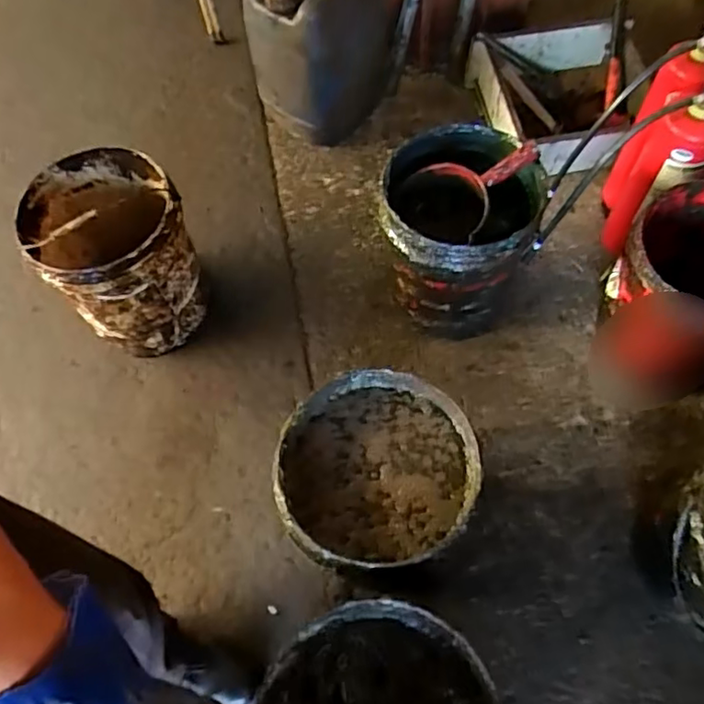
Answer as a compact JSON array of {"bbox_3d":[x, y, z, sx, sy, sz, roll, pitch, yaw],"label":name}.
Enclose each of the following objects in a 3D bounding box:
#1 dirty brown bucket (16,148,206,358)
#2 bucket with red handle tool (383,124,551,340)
[{"bbox_3d":[-0.488,-0.206,1.324,0.295,0.320,0.331,-30,66,-12],"label":"dirty brown bucket"},{"bbox_3d":[0.209,-0.233,1.261,0.291,0.314,0.292,9,64,7],"label":"bucket with red handle tool"}]

